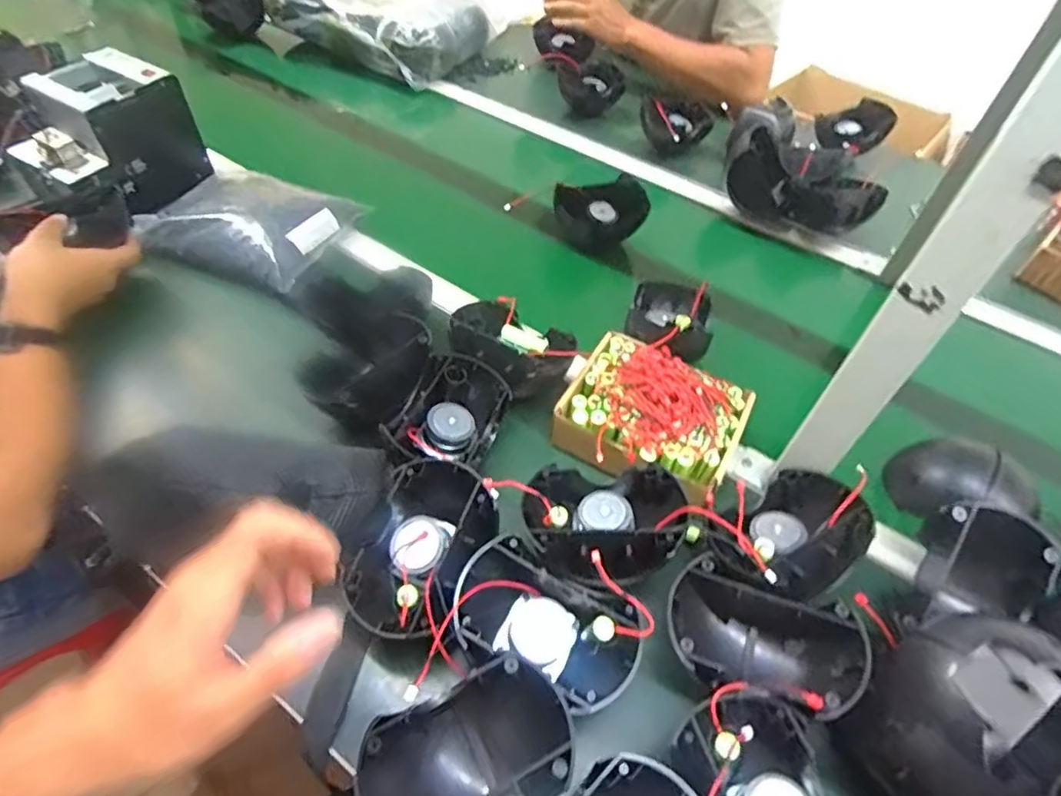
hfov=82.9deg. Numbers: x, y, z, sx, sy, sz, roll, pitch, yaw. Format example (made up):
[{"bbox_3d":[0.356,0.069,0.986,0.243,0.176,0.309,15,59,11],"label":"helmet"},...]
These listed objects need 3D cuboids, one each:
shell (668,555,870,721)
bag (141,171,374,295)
[{"bbox_3d":[0.167,0.183,0.449,0.135,0.072,0.090,23,52,14],"label":"shell"},{"bbox_3d":[-0.366,-0.233,0.777,0.245,0.048,0.183,16,50,9],"label":"bag"}]

